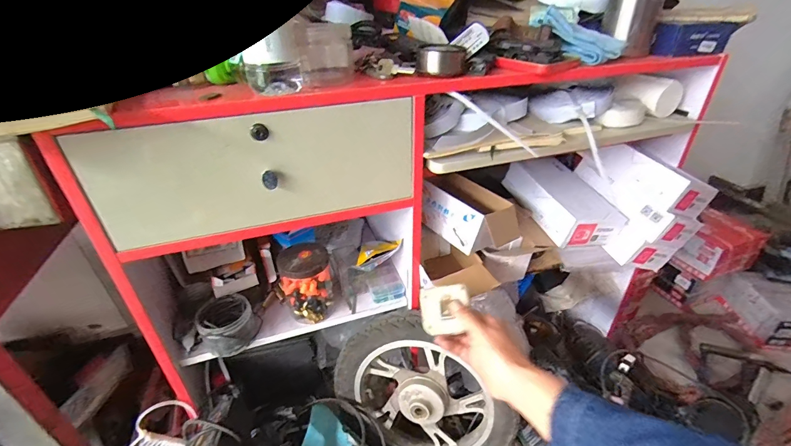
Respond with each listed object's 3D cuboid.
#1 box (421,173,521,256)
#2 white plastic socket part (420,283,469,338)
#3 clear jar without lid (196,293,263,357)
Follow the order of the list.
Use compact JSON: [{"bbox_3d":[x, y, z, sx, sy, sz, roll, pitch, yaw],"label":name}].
[{"bbox_3d":[0.132,-0.019,0.671,0.116,0.085,0.160,-29,42,-36],"label":"box"},{"bbox_3d":[0.066,0.117,0.495,0.065,0.012,0.063,-10,66,11],"label":"white plastic socket part"},{"bbox_3d":[-0.274,0.169,0.608,0.086,0.062,0.084,-23,38,-30],"label":"clear jar without lid"}]

